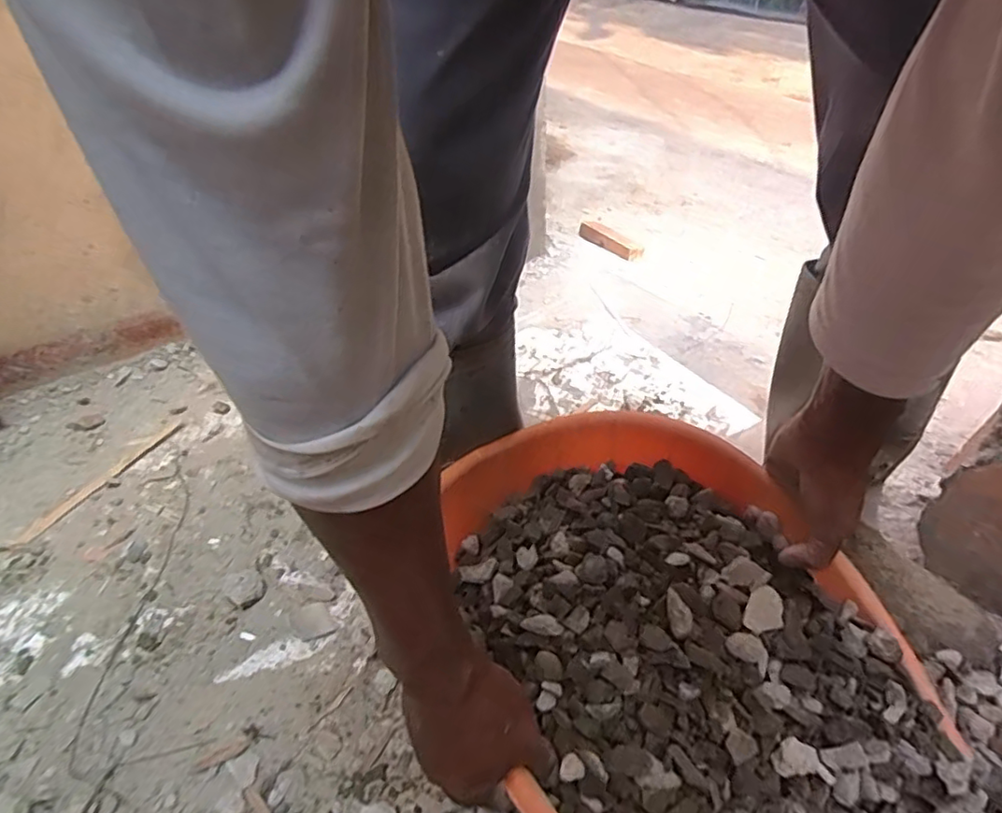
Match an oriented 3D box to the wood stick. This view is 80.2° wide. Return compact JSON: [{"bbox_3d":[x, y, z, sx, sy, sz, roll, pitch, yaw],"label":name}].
[{"bbox_3d":[-0.607,0.110,0.908,0.025,0.005,0.277,16,44,22],"label":"wood stick"}]

